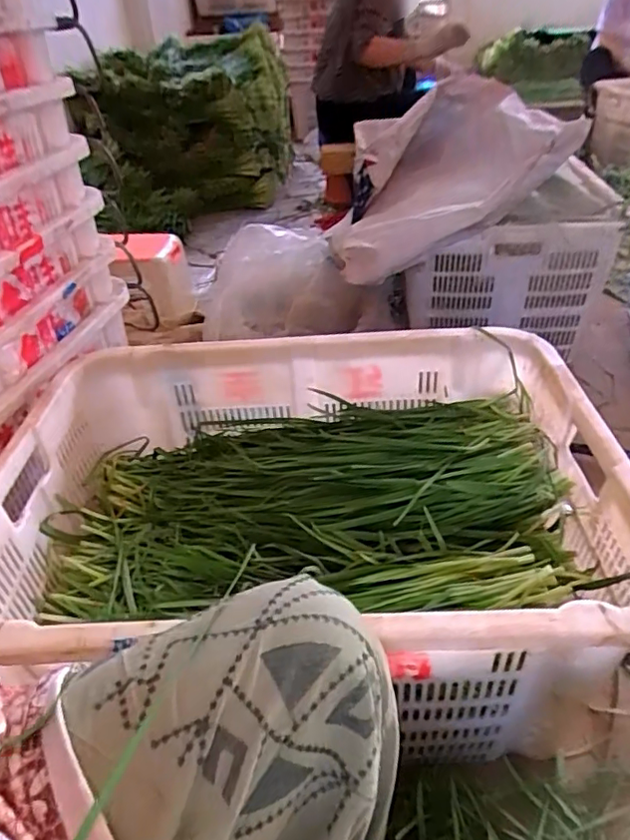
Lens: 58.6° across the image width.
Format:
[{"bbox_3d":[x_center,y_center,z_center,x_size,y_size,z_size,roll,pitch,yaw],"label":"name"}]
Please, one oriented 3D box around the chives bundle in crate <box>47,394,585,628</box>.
[{"bbox_3d":[-0.008,0.093,0.723,0.588,0.087,0.337,0,38,6],"label":"chives bundle in crate"}]

